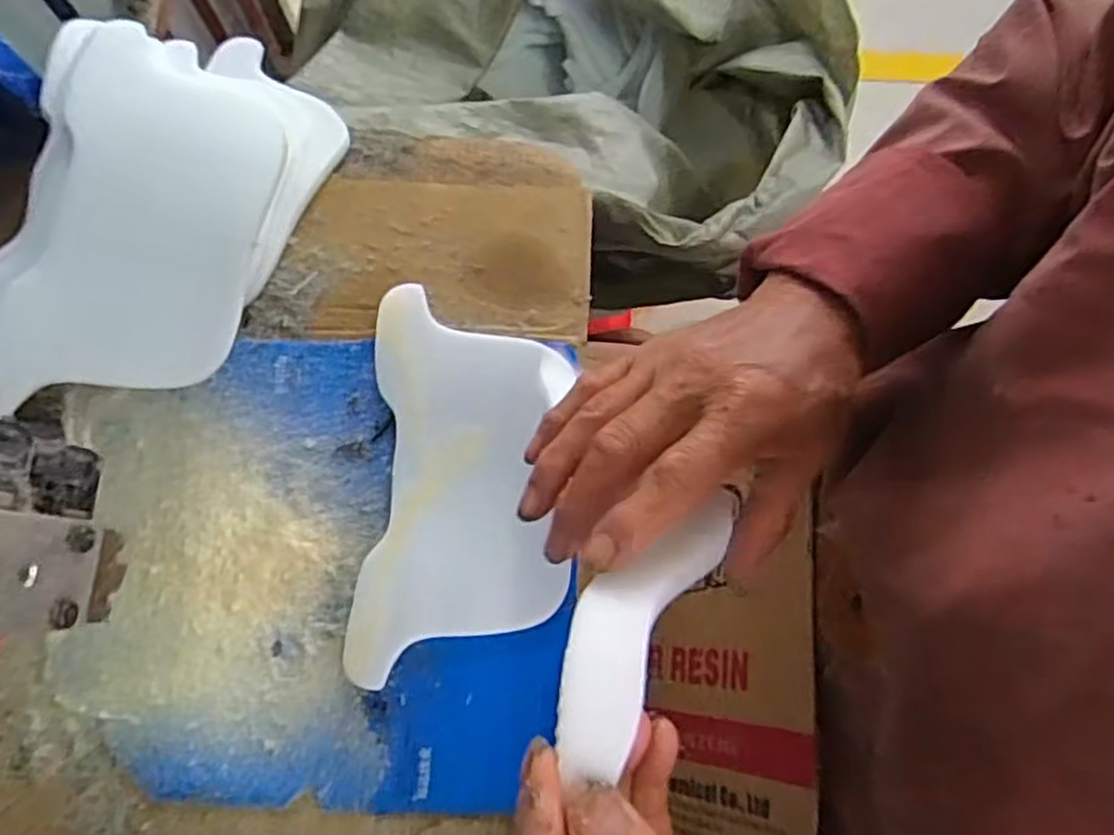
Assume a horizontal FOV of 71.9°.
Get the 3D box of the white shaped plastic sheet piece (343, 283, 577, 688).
[{"bbox_3d":[-0.061,0.041,0.505,0.128,0.020,0.245,3,75,2],"label":"white shaped plastic sheet piece"}]

